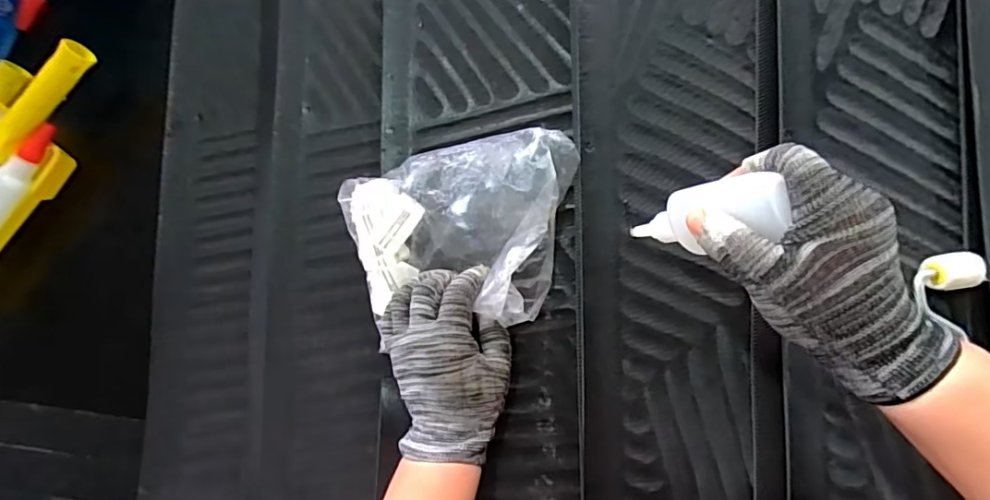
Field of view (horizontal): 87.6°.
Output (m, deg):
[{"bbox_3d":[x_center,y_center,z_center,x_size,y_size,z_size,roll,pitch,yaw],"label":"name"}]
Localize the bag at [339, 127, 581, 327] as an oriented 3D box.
[{"bbox_3d":[-0.031,-0.017,0.398,0.178,0.050,0.135,0,87,9],"label":"bag"}]

